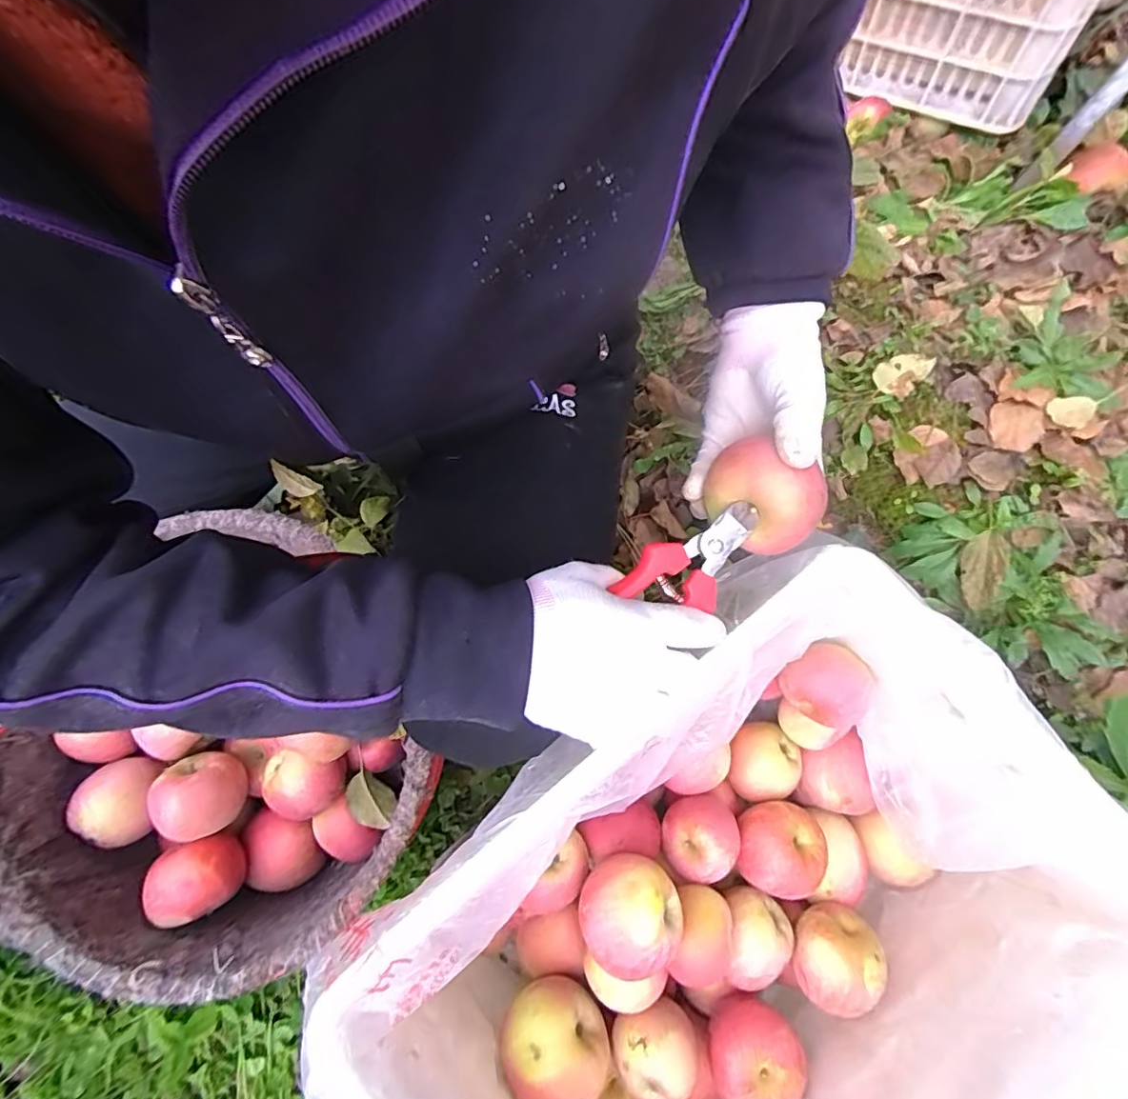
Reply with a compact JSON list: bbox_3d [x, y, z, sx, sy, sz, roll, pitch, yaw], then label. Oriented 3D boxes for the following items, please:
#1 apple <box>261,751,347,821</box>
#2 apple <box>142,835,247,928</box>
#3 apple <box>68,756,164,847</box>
[{"bbox_3d":[-0.246,0.221,0.515,0.070,0.052,0.060,6,77,3],"label":"apple"},{"bbox_3d":[-0.326,0.292,0.489,0.061,0.061,0.059,-19,77,-3],"label":"apple"},{"bbox_3d":[-0.412,0.230,0.498,0.069,0.059,0.074,-24,77,-4],"label":"apple"}]

